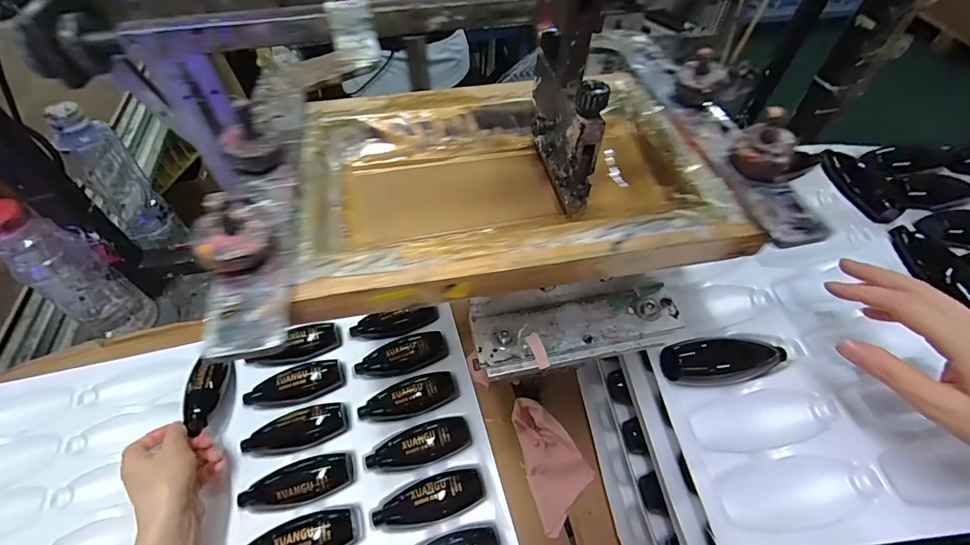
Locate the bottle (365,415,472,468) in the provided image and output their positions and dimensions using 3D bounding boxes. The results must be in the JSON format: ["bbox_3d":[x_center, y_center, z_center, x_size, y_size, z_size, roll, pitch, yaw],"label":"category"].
[{"bbox_3d":[-0.067,0.168,0.428,0.102,0.021,0.037,-13,54,-9],"label":"bottle"}]

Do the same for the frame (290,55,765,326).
[{"bbox_3d":[0.012,-0.057,0.264,0.232,0.029,0.176,-10,53,-7],"label":"frame"}]

